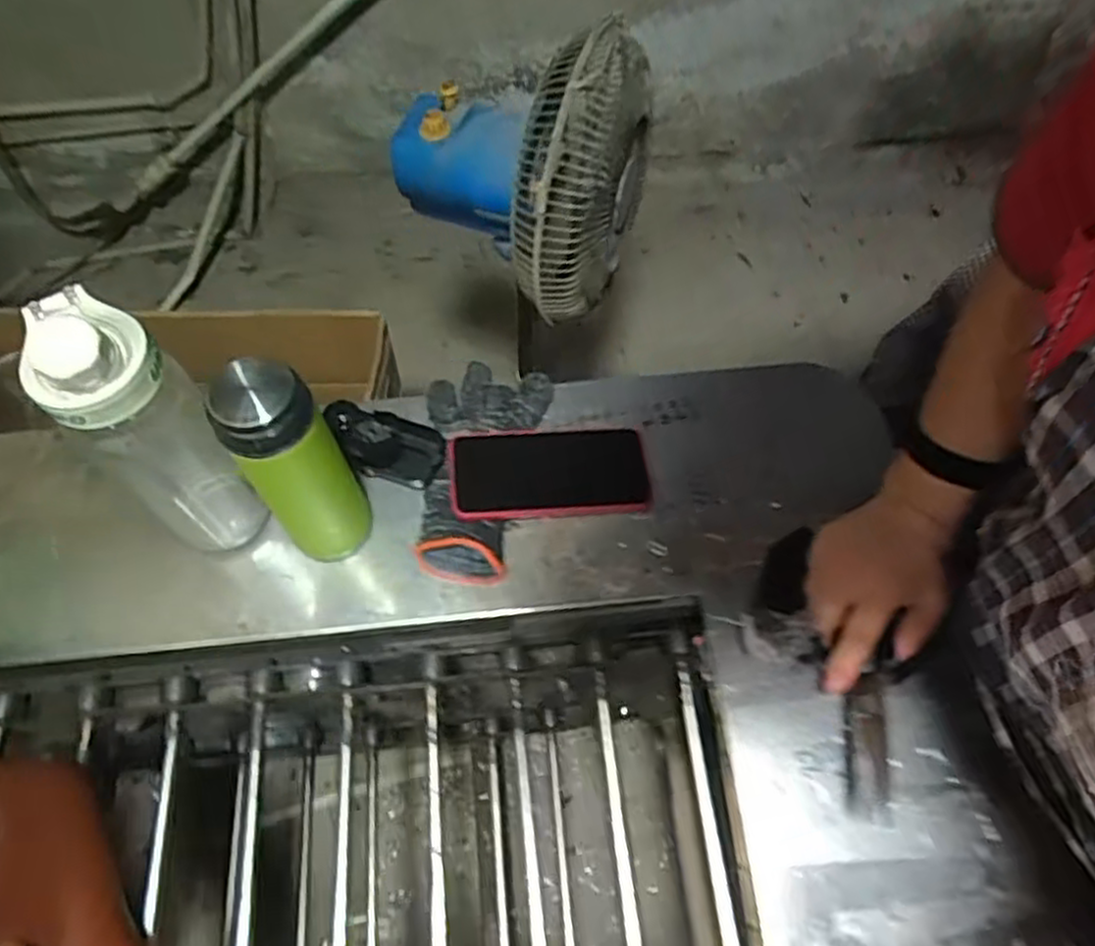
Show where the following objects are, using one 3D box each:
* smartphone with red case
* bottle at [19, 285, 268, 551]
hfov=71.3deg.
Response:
[{"bbox_3d":[0.002,0.000,0.636,0.164,0.018,0.079,-3,59,-12],"label":"smartphone with red case"},{"bbox_3d":[-0.262,-0.025,0.512,0.069,0.241,0.067,-1,61,1],"label":"bottle"}]

